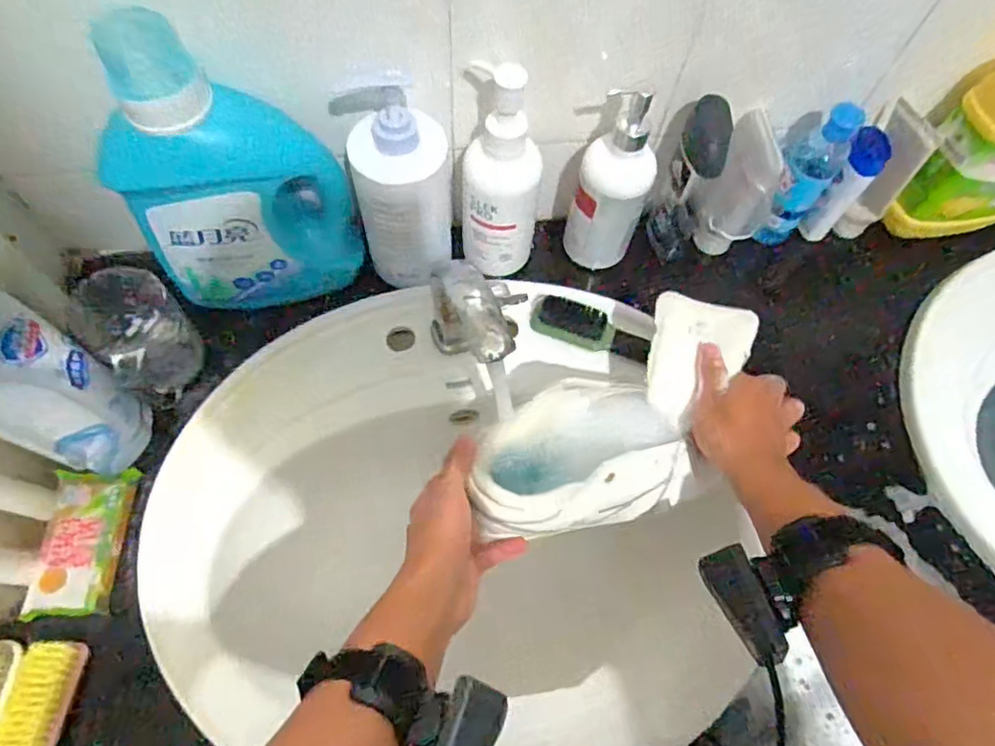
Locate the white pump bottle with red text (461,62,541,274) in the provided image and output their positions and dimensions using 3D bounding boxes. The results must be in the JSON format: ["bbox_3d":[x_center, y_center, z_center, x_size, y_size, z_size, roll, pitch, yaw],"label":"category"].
[{"bbox_3d":[0.006,-0.166,0.533,0.070,0.201,0.057,3,65,-2],"label":"white pump bottle with red text"}]

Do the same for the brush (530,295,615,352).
[{"bbox_3d":[0.076,-0.049,0.594,0.080,0.034,0.037,20,66,6],"label":"brush"}]

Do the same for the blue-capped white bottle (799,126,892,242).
[{"bbox_3d":[0.354,-0.190,0.623,0.041,0.129,0.034,37,68,13],"label":"blue-capped white bottle"}]

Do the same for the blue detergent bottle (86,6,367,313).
[{"bbox_3d":[-0.212,-0.152,0.500,0.167,0.249,0.078,-15,67,-10],"label":"blue detergent bottle"}]

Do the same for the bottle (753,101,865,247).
[{"bbox_3d":[0.307,-0.193,0.601,0.054,0.147,0.054,10,65,1],"label":"bottle"}]

